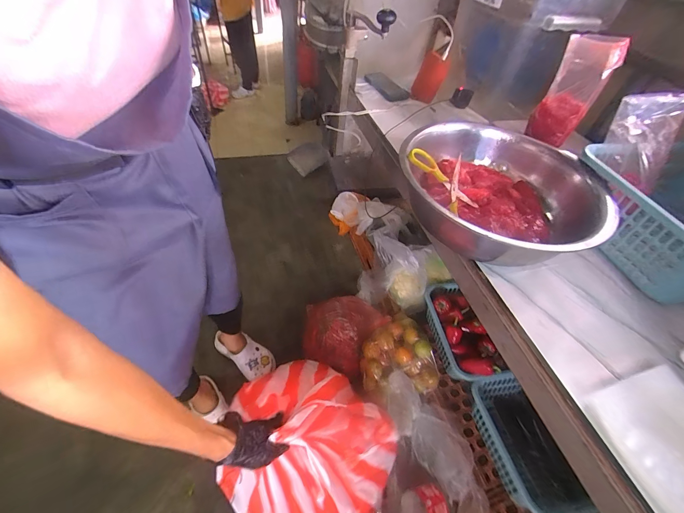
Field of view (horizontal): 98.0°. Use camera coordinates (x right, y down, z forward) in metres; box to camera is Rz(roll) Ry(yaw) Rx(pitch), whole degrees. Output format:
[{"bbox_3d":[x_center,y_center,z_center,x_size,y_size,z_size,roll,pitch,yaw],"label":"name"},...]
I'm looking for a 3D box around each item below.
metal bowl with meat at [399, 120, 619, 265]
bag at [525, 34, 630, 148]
[{"bbox_3d":[0.282,-0.117,0.544,0.349,0.108,0.323,3,50,-3],"label":"metal bowl with meat"},{"bbox_3d":[0.457,-0.325,0.591,0.074,0.179,0.110,0,50,-6],"label":"bag"}]

